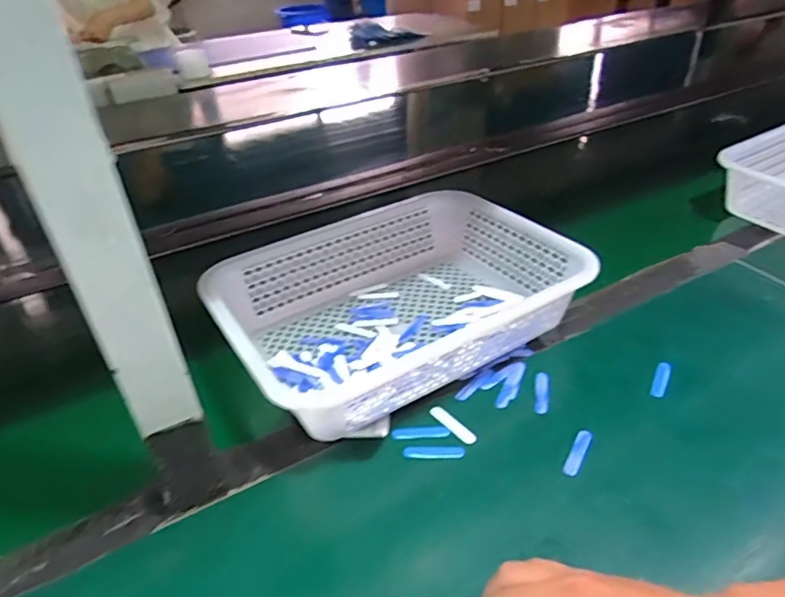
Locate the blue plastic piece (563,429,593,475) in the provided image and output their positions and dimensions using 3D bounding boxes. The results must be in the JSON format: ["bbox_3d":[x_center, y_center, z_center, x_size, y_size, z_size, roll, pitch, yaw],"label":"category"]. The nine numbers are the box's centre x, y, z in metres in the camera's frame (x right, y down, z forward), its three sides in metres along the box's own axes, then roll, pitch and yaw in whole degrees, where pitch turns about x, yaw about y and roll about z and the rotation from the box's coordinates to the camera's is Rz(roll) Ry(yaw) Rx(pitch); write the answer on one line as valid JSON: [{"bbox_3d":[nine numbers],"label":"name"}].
[{"bbox_3d":[0.160,0.134,0.470,0.012,0.008,0.053,18,42,27],"label":"blue plastic piece"}]

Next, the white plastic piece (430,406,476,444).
[{"bbox_3d":[0.055,0.113,0.494,0.012,0.004,0.051,-31,44,-32],"label":"white plastic piece"}]

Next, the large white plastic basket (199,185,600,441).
[{"bbox_3d":[0.003,-0.002,0.590,0.354,0.080,0.250,-22,40,-23],"label":"large white plastic basket"}]

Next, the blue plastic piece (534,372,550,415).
[{"bbox_3d":[0.143,0.089,0.521,0.013,0.004,0.052,5,37,12],"label":"blue plastic piece"}]

